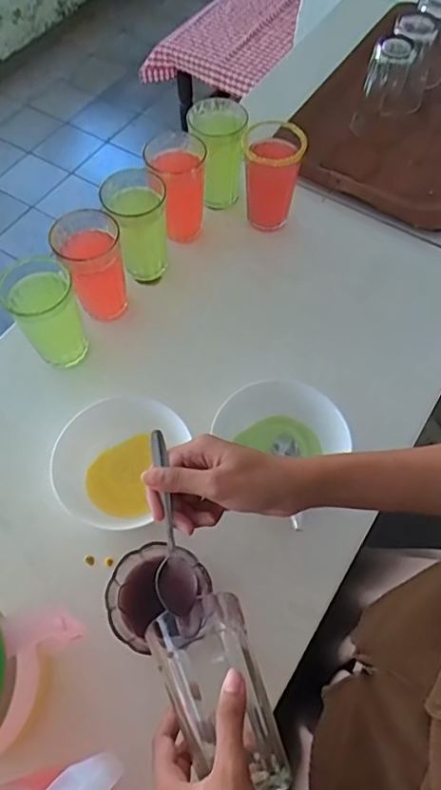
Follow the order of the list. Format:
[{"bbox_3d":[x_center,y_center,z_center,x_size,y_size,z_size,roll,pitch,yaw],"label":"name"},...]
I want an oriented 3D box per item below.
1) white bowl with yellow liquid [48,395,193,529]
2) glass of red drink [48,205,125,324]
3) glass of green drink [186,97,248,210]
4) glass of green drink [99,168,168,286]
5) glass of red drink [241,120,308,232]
[{"bbox_3d":[-0.112,0.074,0.581,0.121,0.056,0.140,19,64,9],"label":"white bowl with yellow liquid"},{"bbox_3d":[-0.152,-0.154,0.653,0.071,0.117,0.073,-21,65,-11],"label":"glass of red drink"},{"bbox_3d":[-0.001,-0.343,0.761,0.069,0.124,0.091,5,63,2],"label":"glass of green drink"},{"bbox_3d":[-0.104,-0.213,0.695,0.071,0.125,0.075,-14,63,-7],"label":"glass of green drink"},{"bbox_3d":[0.069,-0.296,0.735,0.077,0.126,0.084,7,63,3],"label":"glass of red drink"}]

